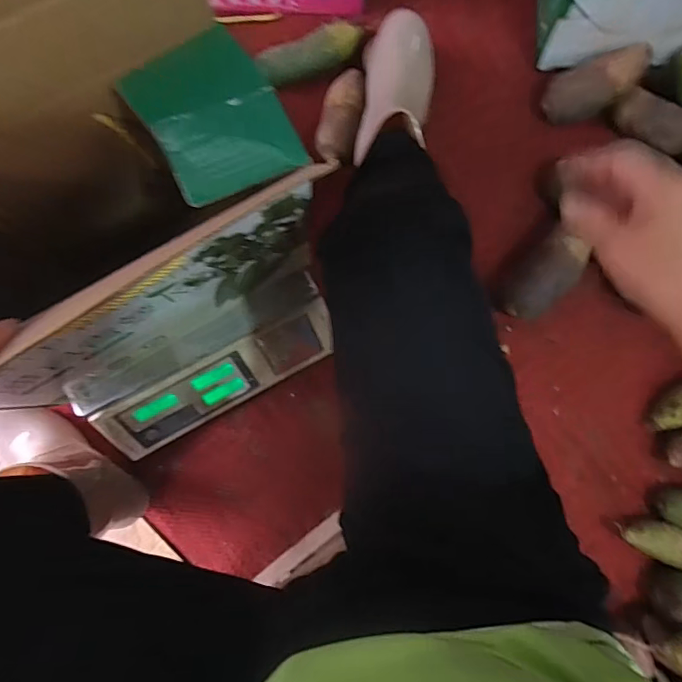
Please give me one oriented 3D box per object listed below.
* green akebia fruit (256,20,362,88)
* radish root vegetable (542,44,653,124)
[{"bbox_3d":[-0.046,-0.425,0.716,0.163,0.049,0.047,-25,86,-4],"label":"green akebia fruit"},{"bbox_3d":[0.374,-0.376,0.699,0.134,0.074,0.069,-20,86,-4],"label":"radish root vegetable"}]

